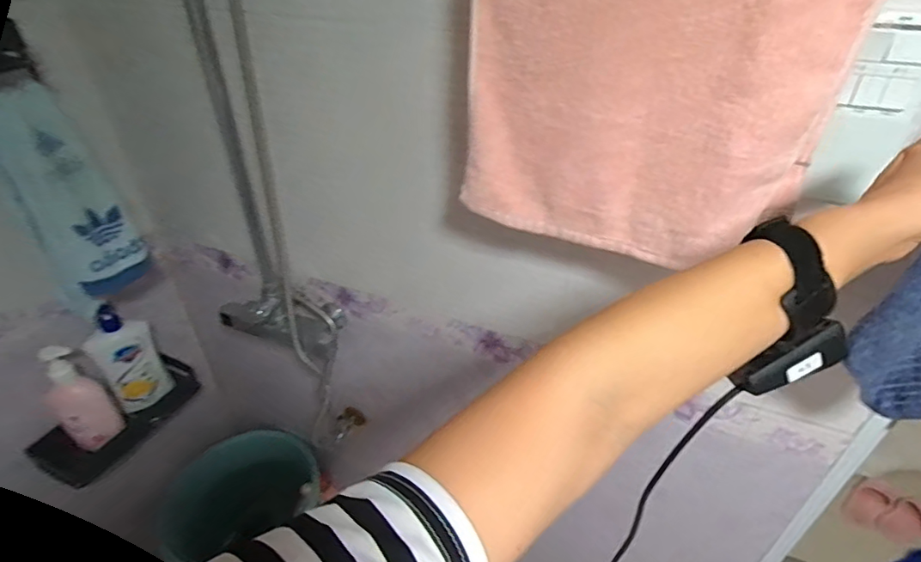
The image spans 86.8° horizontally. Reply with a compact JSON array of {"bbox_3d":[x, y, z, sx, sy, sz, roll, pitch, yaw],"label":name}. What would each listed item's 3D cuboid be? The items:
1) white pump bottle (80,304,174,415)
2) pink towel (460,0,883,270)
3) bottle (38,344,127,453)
[{"bbox_3d":[-0.690,0.165,1.020,0.051,0.249,0.114,30,45,33],"label":"white pump bottle"},{"bbox_3d":[0.162,-0.177,0.456,0.324,0.323,0.055,13,38,15],"label":"pink towel"},{"bbox_3d":[-0.729,0.226,0.925,0.038,0.249,0.083,25,43,29],"label":"bottle"}]

